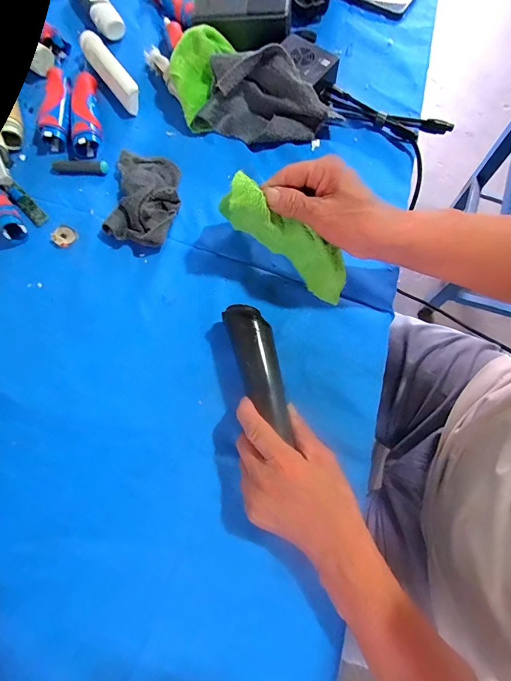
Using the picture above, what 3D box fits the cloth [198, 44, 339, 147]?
[{"bbox_3d":[0.011,-0.292,0.413,0.152,0.059,0.083,-2,73,0],"label":"cloth"}]

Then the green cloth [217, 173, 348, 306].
[{"bbox_3d":[0.033,-0.096,0.334,0.149,0.045,0.031,36,75,-18],"label":"green cloth"}]

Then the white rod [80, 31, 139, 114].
[{"bbox_3d":[-0.194,-0.358,0.450,0.025,0.030,0.137,-34,76,-9],"label":"white rod"}]

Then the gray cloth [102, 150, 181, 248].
[{"bbox_3d":[-0.128,-0.169,0.395,0.075,0.029,0.129,1,73,1],"label":"gray cloth"}]

